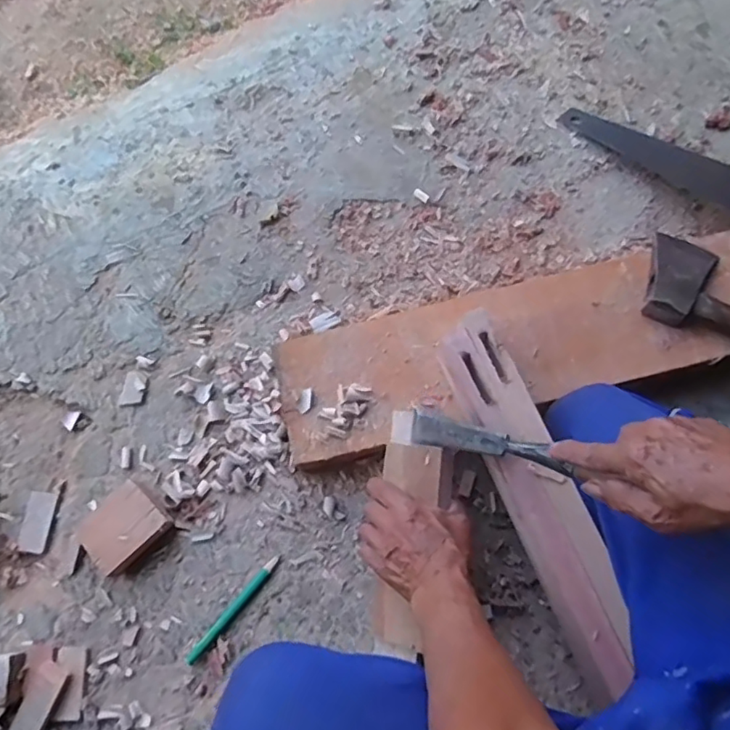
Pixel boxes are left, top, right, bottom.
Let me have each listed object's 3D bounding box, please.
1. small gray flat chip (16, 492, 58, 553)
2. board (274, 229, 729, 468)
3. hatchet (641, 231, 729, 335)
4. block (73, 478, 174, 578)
[{"bbox_3d":[-0.408,0.195,0.721,0.037,0.008,0.073,3,73,2],"label":"small gray flat chip"},{"bbox_3d":[0.260,-0.048,0.730,0.740,0.074,0.195,-14,73,-3],"label":"board"},{"bbox_3d":[0.481,-0.067,0.686,0.281,0.032,0.116,21,75,7],"label":"hatchet"},{"bbox_3d":[-0.284,0.192,0.686,0.091,0.031,0.079,-43,77,-11],"label":"block"}]

